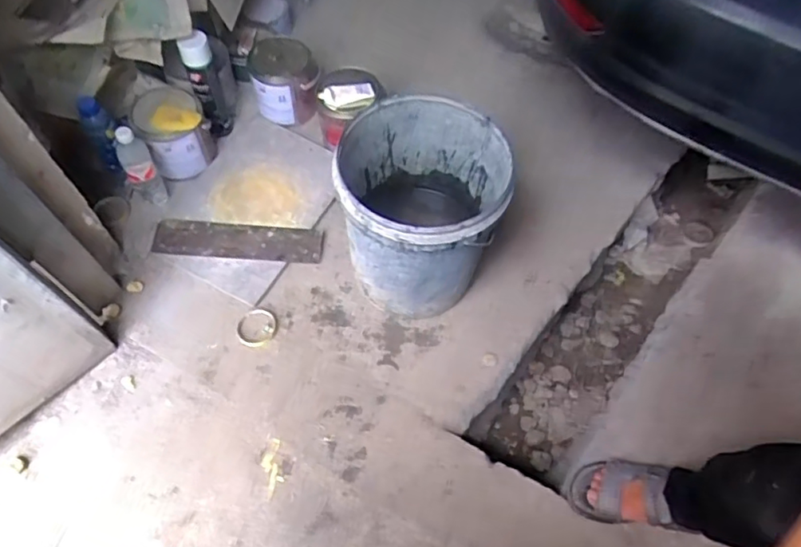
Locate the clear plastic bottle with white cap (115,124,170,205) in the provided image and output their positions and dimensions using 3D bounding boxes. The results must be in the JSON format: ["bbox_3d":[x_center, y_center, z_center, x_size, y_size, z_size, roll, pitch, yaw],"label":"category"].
[{"bbox_3d":[-0.572,-0.238,1.294,0.064,0.195,0.066,-28,64,-16],"label":"clear plastic bottle with white cap"}]

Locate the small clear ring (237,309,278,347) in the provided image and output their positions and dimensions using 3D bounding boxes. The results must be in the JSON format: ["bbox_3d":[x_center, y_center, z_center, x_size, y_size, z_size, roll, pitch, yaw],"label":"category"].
[{"bbox_3d":[-0.296,0.110,1.219,0.075,0.010,0.081,0,60,-1],"label":"small clear ring"}]

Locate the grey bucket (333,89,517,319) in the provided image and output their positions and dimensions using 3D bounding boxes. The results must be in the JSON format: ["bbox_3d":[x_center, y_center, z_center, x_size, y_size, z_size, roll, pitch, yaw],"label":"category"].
[{"bbox_3d":[0.038,-0.119,1.133,0.288,0.342,0.300,0,60,-1],"label":"grey bucket"}]

